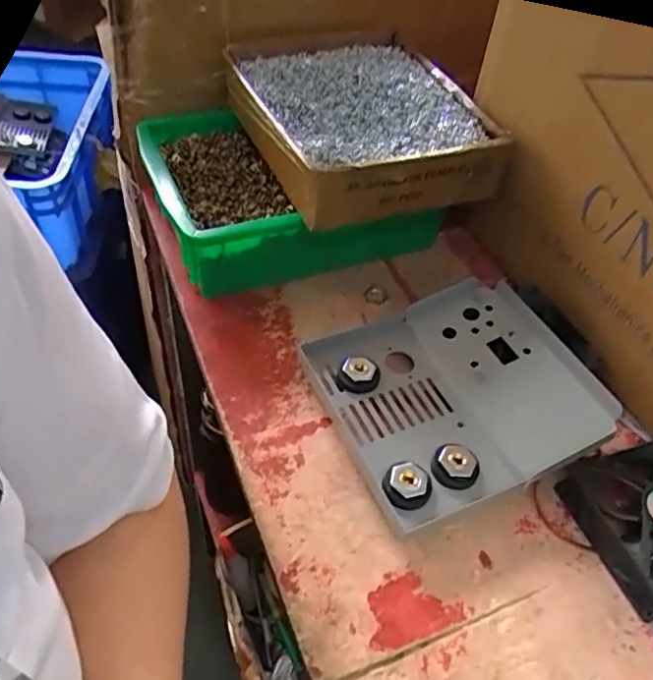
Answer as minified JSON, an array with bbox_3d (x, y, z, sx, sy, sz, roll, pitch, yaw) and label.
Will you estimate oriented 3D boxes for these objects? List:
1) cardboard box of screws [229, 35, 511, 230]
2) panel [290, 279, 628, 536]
[{"bbox_3d":[0.027,-0.192,0.505,0.183,0.058,0.230,-12,51,-17],"label":"cardboard box of screws"},{"bbox_3d":[0.090,0.037,0.419,0.169,0.058,0.158,-16,52,-20],"label":"panel"}]

